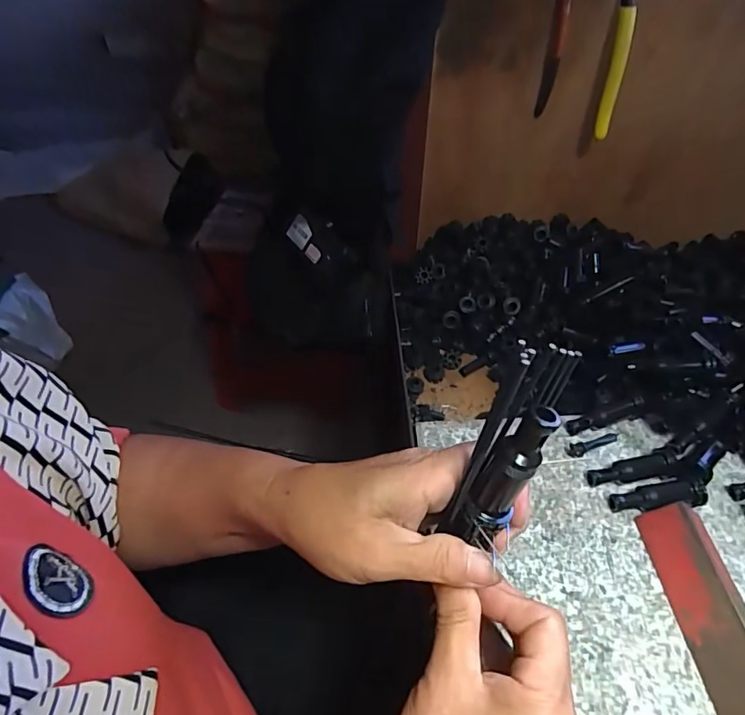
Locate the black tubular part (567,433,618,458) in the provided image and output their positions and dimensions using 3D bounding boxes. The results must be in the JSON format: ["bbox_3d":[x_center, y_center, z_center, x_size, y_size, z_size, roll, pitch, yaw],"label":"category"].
[{"bbox_3d":[0.184,0.071,0.409,0.049,0.006,0.012,-17,49,-16],"label":"black tubular part"}]

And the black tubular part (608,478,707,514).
[{"bbox_3d":[0.214,0.105,0.368,0.066,0.021,0.021,-5,47,-6],"label":"black tubular part"}]

